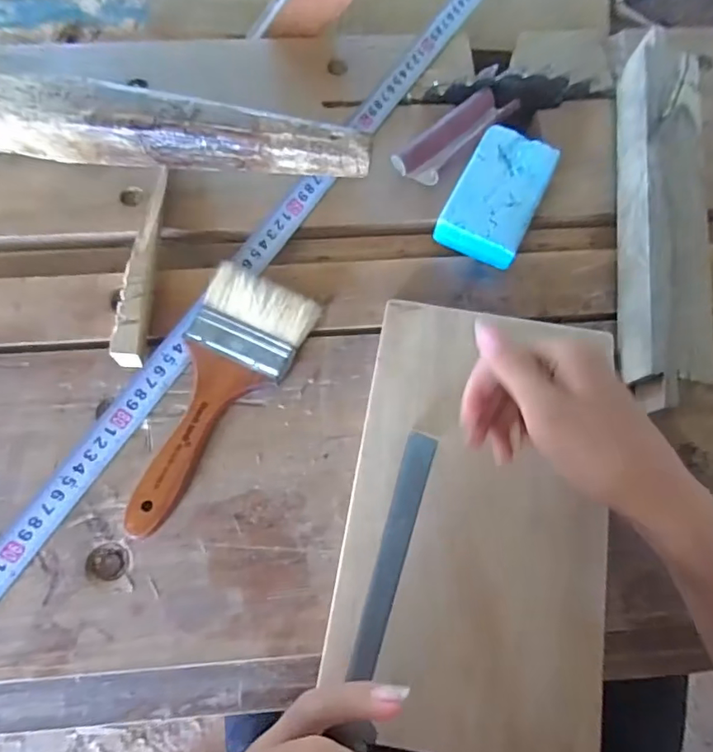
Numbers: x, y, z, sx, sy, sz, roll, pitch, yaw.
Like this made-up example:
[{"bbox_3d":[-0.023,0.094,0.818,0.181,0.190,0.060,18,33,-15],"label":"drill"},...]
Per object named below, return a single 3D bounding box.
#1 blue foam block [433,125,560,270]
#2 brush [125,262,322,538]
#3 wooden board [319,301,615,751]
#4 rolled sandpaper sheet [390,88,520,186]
[{"bbox_3d":[0.107,-0.135,0.389,0.059,0.031,0.103,27,74,7],"label":"blue foam block"},{"bbox_3d":[-0.096,0.015,0.342,0.073,0.025,0.181,23,74,6],"label":"brush"},{"bbox_3d":[0.077,0.082,0.317,0.158,0.013,0.263,10,73,2],"label":"wooden board"},{"bbox_3d":[0.080,-0.186,0.407,0.110,0.027,0.035,-39,77,-12],"label":"rolled sandpaper sheet"}]

